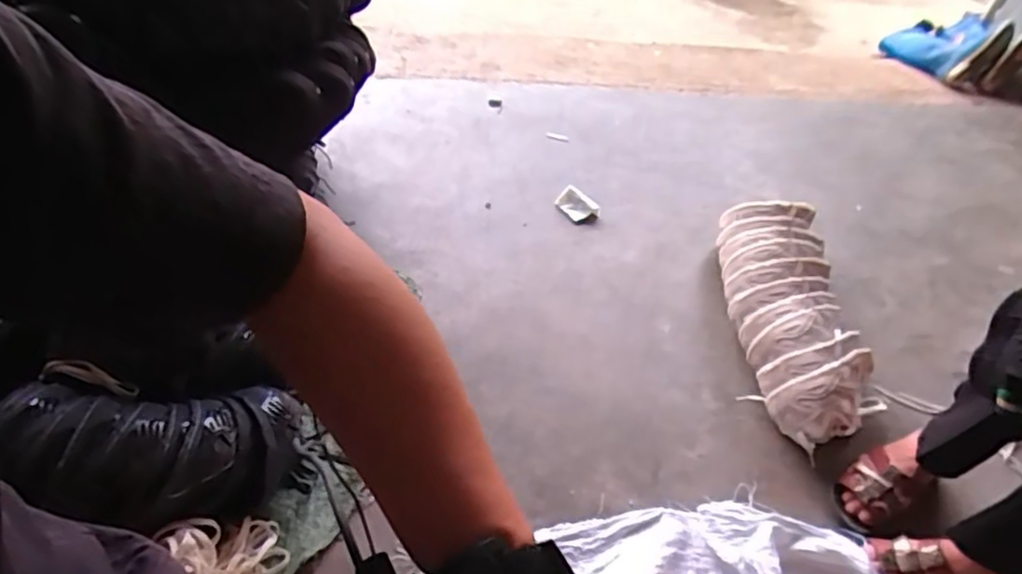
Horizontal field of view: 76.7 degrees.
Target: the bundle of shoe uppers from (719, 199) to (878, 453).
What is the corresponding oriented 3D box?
[{"bbox_3d":[0.514,0.051,1.176,0.206,0.140,0.498,3,45,-3],"label":"bundle of shoe uppers"}]

